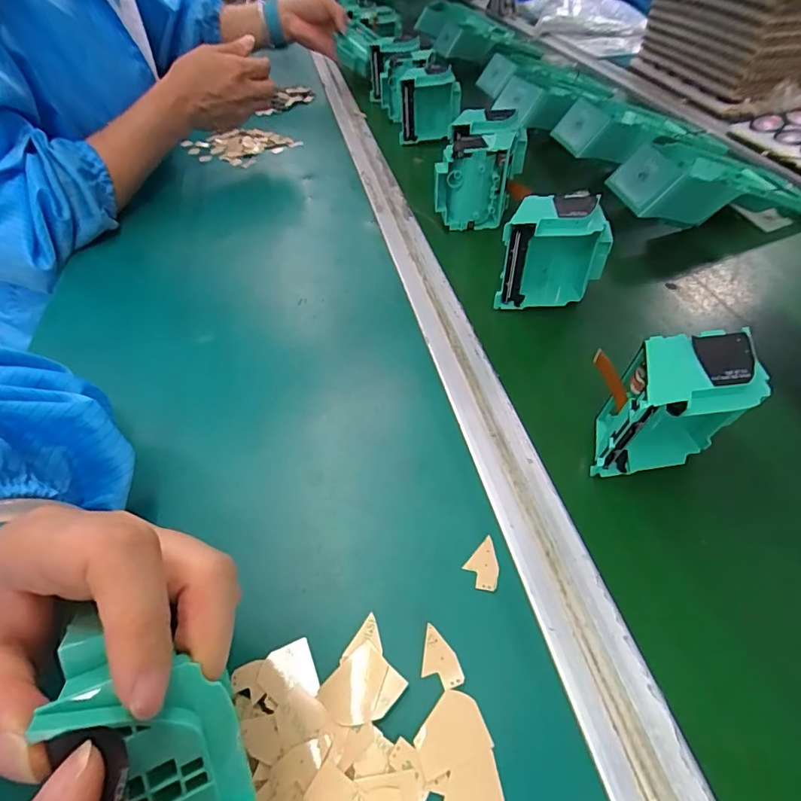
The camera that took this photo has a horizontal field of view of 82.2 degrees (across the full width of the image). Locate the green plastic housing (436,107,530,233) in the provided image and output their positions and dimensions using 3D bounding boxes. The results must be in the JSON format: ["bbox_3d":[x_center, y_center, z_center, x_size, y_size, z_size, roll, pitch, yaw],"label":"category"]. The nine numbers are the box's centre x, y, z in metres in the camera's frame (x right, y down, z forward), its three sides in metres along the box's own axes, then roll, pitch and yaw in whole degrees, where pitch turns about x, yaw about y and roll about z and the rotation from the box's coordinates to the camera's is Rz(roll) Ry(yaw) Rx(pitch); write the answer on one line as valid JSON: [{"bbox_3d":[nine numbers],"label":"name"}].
[{"bbox_3d":[0.078,-0.227,0.450,0.066,0.075,0.112,14,51,14],"label":"green plastic housing"}]

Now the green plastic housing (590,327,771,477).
[{"bbox_3d":[0.140,0.004,0.246,0.070,0.078,0.047,-6,49,-3],"label":"green plastic housing"}]

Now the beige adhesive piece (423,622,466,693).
[{"bbox_3d":[0.019,0.114,0.204,0.018,0.004,0.023,5,50,8],"label":"beige adhesive piece"}]

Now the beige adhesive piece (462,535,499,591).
[{"bbox_3d":[0.043,0.082,0.228,0.018,0.004,0.022,35,58,28],"label":"beige adhesive piece"}]

